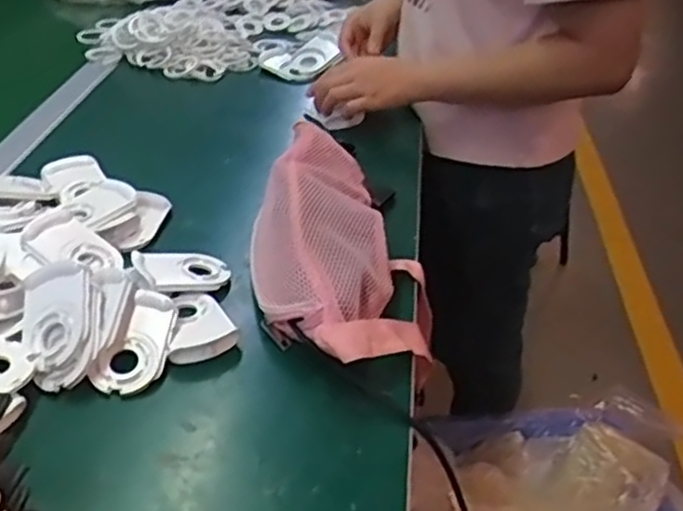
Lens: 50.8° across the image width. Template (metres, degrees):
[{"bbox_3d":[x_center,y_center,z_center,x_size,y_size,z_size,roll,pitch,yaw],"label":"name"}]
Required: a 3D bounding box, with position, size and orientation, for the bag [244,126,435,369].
[{"bbox_3d":[-0.001,-0.020,0.652,0.156,0.082,0.311,-1,36,-6],"label":"bag"}]

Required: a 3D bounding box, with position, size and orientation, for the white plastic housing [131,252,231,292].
[{"bbox_3d":[-0.140,0.013,0.635,0.083,0.011,0.054,0,35,-31],"label":"white plastic housing"}]

